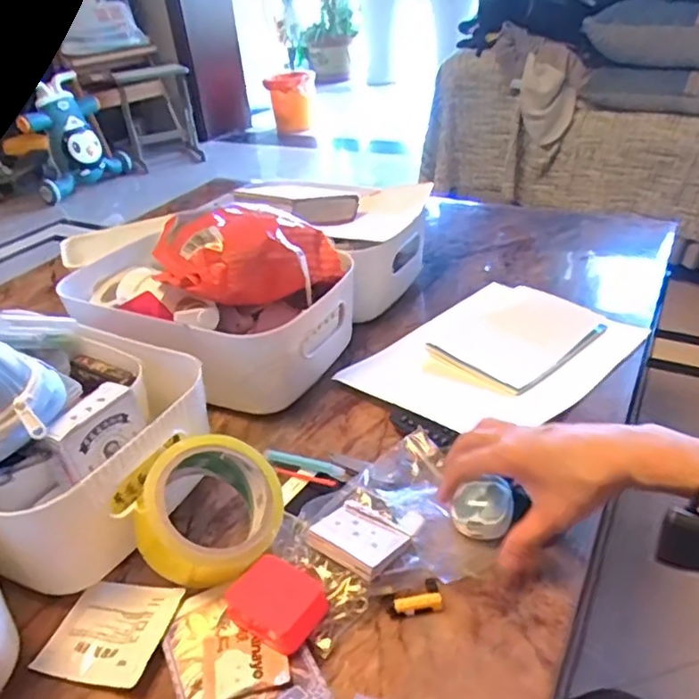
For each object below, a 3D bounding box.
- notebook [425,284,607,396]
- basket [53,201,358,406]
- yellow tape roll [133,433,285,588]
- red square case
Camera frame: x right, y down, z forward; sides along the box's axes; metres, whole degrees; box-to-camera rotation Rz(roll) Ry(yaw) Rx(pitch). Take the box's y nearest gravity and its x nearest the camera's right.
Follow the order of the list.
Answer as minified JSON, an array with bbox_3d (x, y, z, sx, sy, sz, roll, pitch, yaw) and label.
[{"bbox_3d":[0.189,-0.018,0.689,0.126,0.014,0.175,30,47,33],"label":"notebook"},{"bbox_3d":[-0.165,-0.055,0.671,0.307,0.172,0.202,15,38,28],"label":"basket"},{"bbox_3d":[-0.106,0.119,0.456,0.098,0.063,0.101,18,44,-17],"label":"yellow tape roll"},{"bbox_3d":[-0.049,0.169,0.412,0.060,0.019,0.046,17,40,31],"label":"red square case"}]

